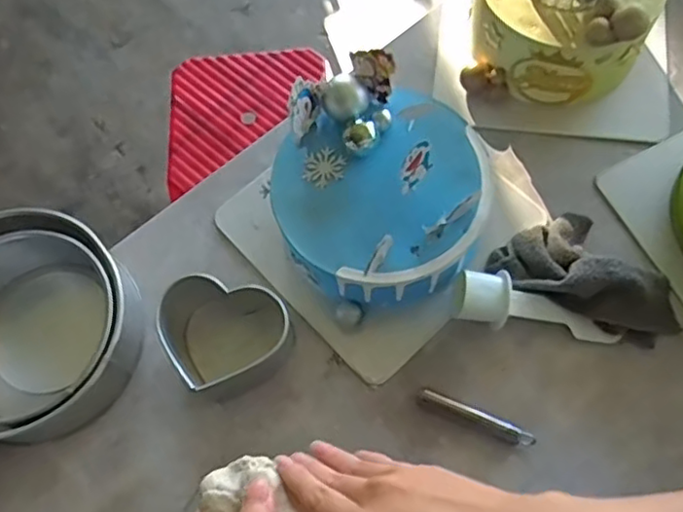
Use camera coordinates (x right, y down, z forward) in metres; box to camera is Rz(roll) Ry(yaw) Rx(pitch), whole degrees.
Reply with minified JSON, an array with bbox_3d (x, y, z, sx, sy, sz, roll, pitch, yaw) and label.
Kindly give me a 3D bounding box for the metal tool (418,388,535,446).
[{"bbox_3d":[0.130,0.155,0.622,0.112,0.014,0.016,22,71,11],"label":"metal tool"}]

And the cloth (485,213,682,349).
[{"bbox_3d":[0.250,0.023,0.644,0.118,0.058,0.172,-41,72,-13],"label":"cloth"}]

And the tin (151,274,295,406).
[{"bbox_3d":[-0.117,0.064,0.645,0.113,0.073,0.124,-1,68,2],"label":"tin"}]

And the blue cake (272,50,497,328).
[{"bbox_3d":[0.041,-0.068,0.657,0.208,0.130,0.214,-1,68,4],"label":"blue cake"}]

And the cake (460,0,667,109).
[{"bbox_3d":[0.247,-0.279,0.720,0.183,0.145,0.170,-1,68,2],"label":"cake"}]

